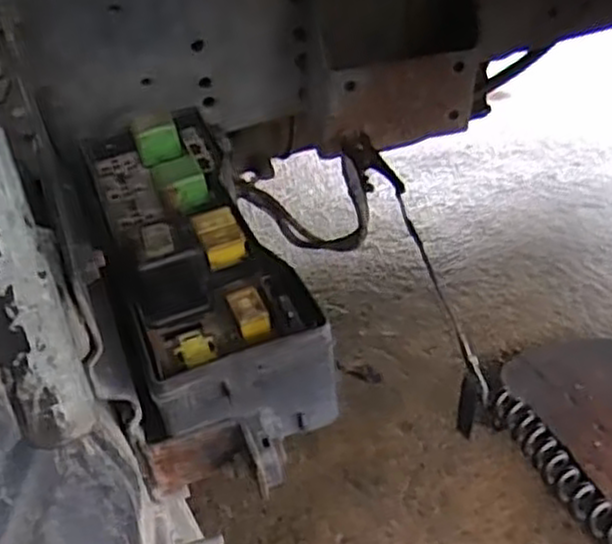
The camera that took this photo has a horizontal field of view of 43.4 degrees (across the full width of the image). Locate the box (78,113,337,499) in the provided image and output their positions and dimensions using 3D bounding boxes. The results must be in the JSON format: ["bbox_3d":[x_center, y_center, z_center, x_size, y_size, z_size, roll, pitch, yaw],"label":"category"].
[{"bbox_3d":[-0.064,-0.007,0.427,0.088,0.078,0.267,-16,39,-15],"label":"box"}]

